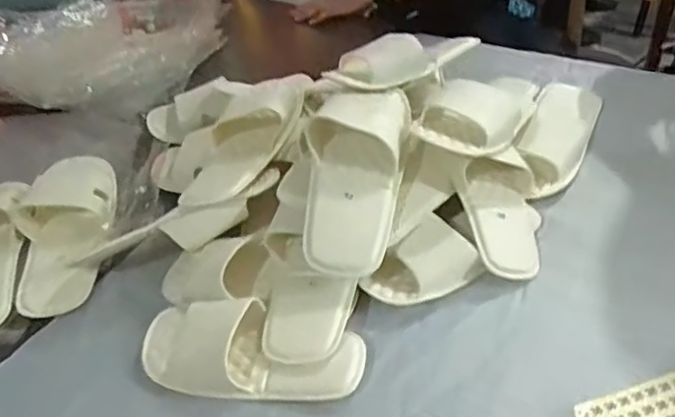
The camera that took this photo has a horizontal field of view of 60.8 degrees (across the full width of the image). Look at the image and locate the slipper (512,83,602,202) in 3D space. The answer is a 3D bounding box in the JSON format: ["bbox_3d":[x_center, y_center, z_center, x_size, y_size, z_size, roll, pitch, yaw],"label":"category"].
[{"bbox_3d":[0.304,-0.112,0.785,0.084,0.054,0.268,14,48,24],"label":"slipper"}]

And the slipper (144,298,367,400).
[{"bbox_3d":[-0.091,0.145,0.596,0.243,0.055,0.099,0,43,11],"label":"slipper"}]

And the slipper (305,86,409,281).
[{"bbox_3d":[0.018,-0.043,0.646,0.108,0.059,0.244,3,62,11],"label":"slipper"}]

